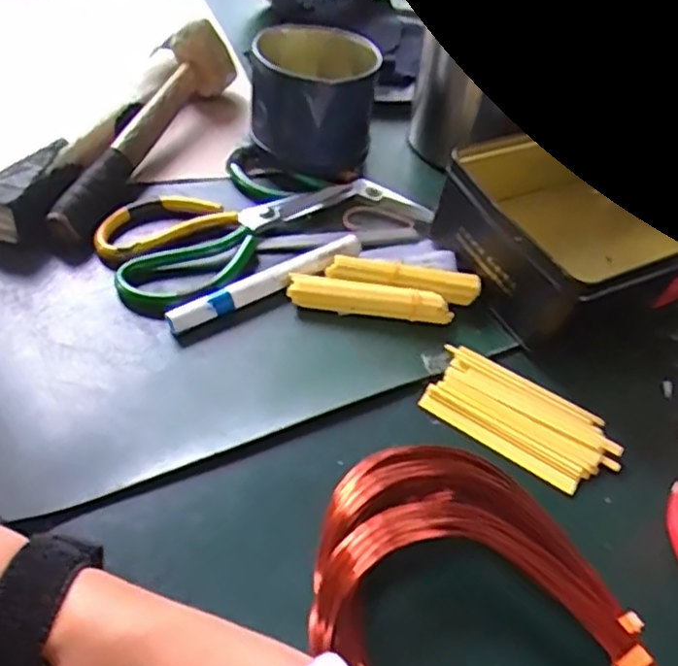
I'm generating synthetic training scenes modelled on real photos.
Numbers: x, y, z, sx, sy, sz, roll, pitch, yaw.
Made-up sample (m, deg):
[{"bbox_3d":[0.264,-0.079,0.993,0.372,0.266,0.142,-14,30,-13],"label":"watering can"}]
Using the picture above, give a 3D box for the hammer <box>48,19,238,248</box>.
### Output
[{"bbox_3d":[-0.156,-0.174,0.532,0.044,0.052,0.260,16,48,10],"label":"hammer"}]

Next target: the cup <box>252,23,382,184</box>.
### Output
[{"bbox_3d":[-0.021,-0.185,0.537,0.094,0.085,0.100,2,47,-3],"label":"cup"}]

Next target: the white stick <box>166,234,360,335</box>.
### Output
[{"bbox_3d":[-0.045,-0.034,0.442,0.143,0.018,0.018,-27,55,-26],"label":"white stick"}]

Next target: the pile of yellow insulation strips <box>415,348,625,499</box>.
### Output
[{"bbox_3d":[0.108,0.049,0.390,0.108,0.006,0.057,28,51,20],"label":"pile of yellow insulation strips"}]

